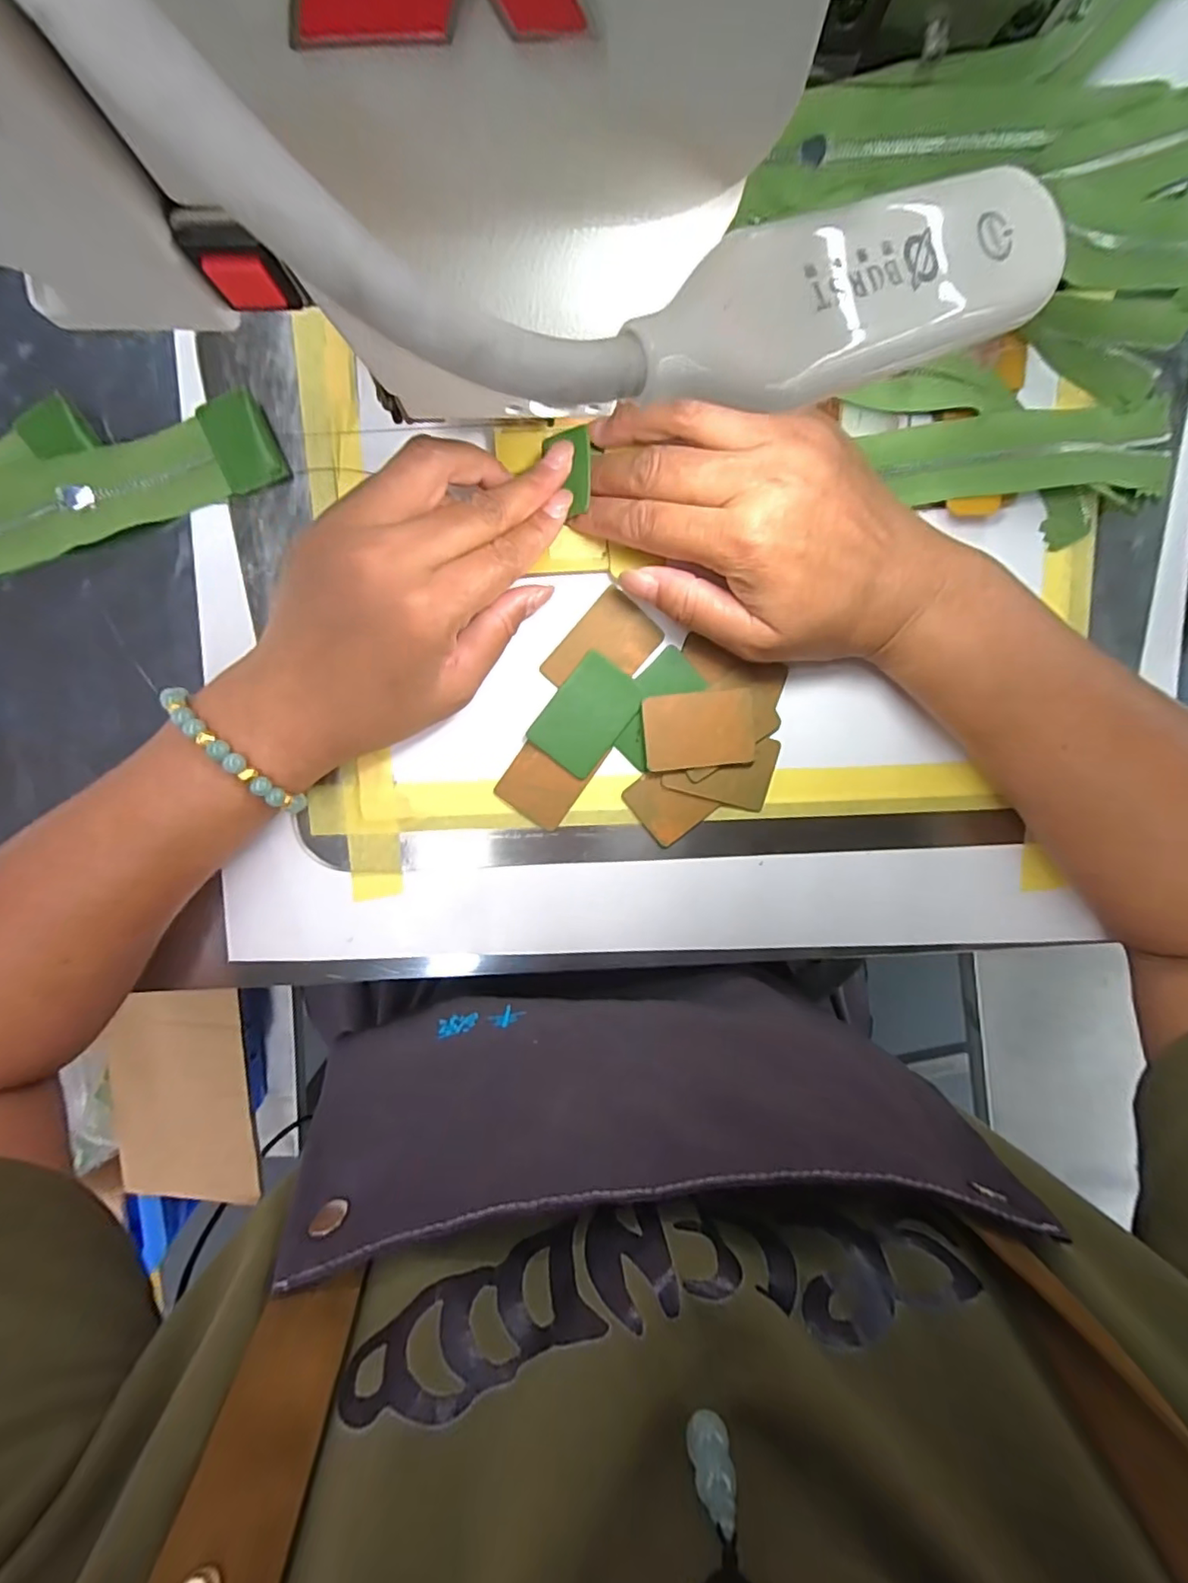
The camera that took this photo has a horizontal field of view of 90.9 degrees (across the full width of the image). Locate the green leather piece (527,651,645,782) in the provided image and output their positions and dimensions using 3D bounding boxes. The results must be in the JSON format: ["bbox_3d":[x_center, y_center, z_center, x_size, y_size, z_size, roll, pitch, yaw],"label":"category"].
[{"bbox_3d":[-0.003,-0.036,0.273,0.035,0.004,0.052,36,93,-6],"label":"green leather piece"}]

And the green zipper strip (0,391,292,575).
[{"bbox_3d":[-0.273,-0.108,0.248,0.282,0.010,0.041,-19,97,-1],"label":"green zipper strip"}]

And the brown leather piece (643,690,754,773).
[{"bbox_3d":[0.049,-0.028,0.272,0.051,0.004,0.035,-6,97,-1],"label":"brown leather piece"}]

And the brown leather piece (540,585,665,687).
[{"bbox_3d":[0.005,-0.065,0.272,0.035,0.004,0.051,41,92,-7],"label":"brown leather piece"}]

